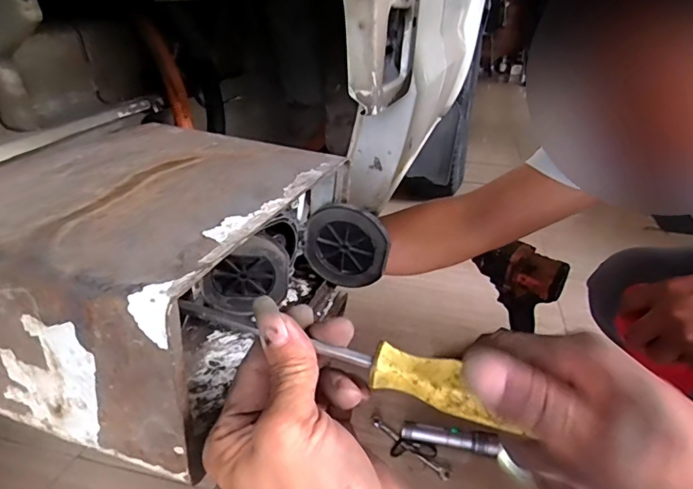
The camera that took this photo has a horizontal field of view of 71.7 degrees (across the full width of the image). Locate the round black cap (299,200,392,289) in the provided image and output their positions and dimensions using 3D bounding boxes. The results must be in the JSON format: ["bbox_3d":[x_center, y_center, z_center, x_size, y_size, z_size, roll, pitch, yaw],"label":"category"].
[{"bbox_3d":[-0.003,0.002,0.424,0.073,0.077,0.006,8,28,11],"label":"round black cap"}]

